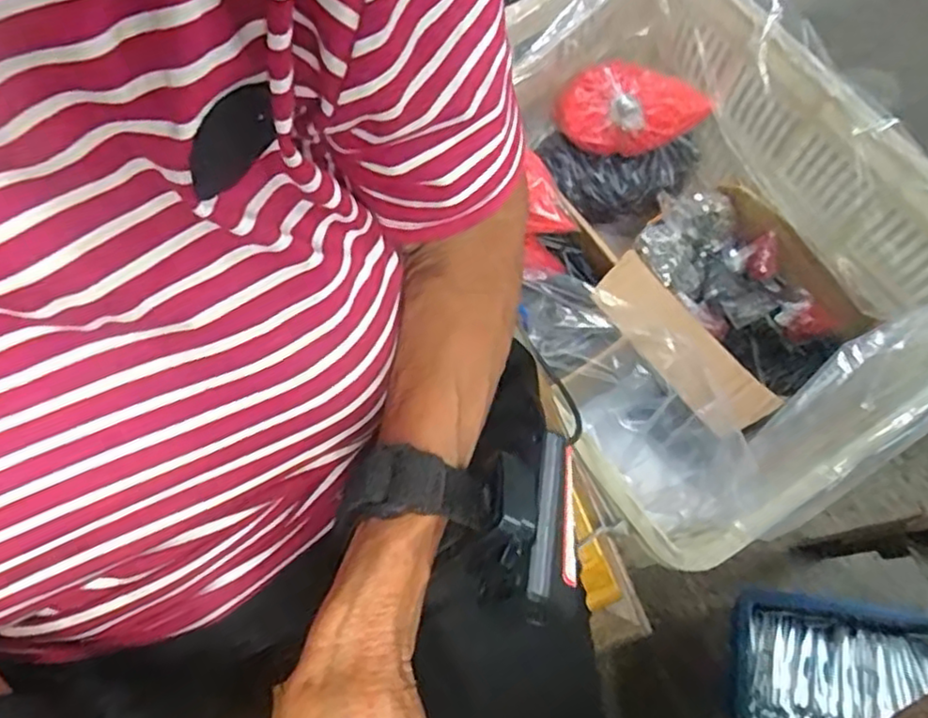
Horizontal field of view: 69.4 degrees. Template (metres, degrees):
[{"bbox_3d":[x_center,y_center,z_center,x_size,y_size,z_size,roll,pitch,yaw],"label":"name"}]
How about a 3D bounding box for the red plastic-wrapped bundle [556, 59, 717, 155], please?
[{"bbox_3d":[0.201,-0.294,0.799,0.171,0.068,0.079,17,72,8],"label":"red plastic-wrapped bundle"}]

